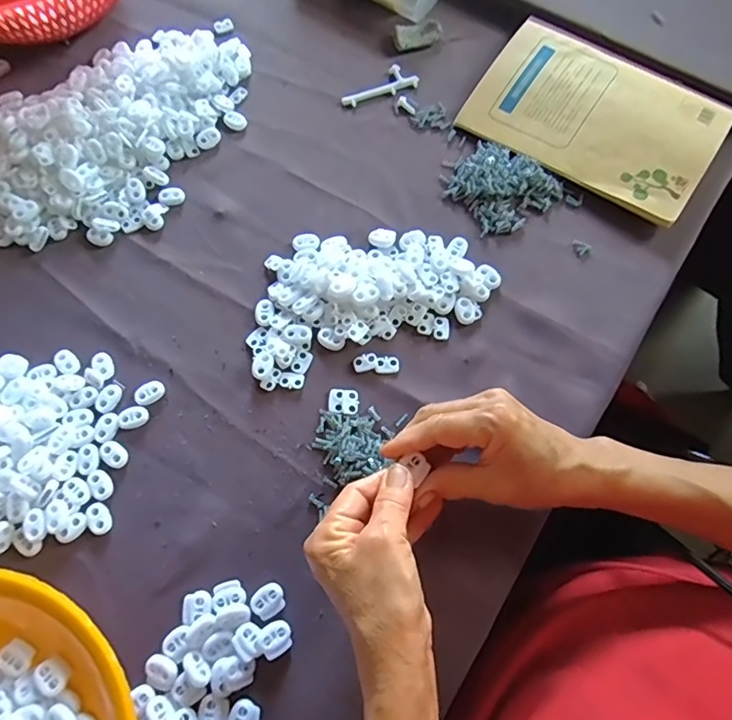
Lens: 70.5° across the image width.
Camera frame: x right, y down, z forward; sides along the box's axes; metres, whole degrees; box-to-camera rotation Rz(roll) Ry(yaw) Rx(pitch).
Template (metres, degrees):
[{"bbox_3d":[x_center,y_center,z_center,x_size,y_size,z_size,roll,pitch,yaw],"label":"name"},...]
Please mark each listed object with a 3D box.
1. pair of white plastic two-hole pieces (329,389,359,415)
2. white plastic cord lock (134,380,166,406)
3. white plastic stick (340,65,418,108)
[{"bbox_3d":[-0.017,0.031,0.392,0.022,0.004,0.020,3,71,3],"label":"pair of white plastic two-hole pieces"},{"bbox_3d":[-0.165,0.025,0.394,0.022,0.004,0.016,-30,72,-8],"label":"white plastic cord lock"},{"bbox_3d":[0.012,-0.259,0.488,0.075,0.008,0.027,-28,72,-7],"label":"white plastic stick"}]

